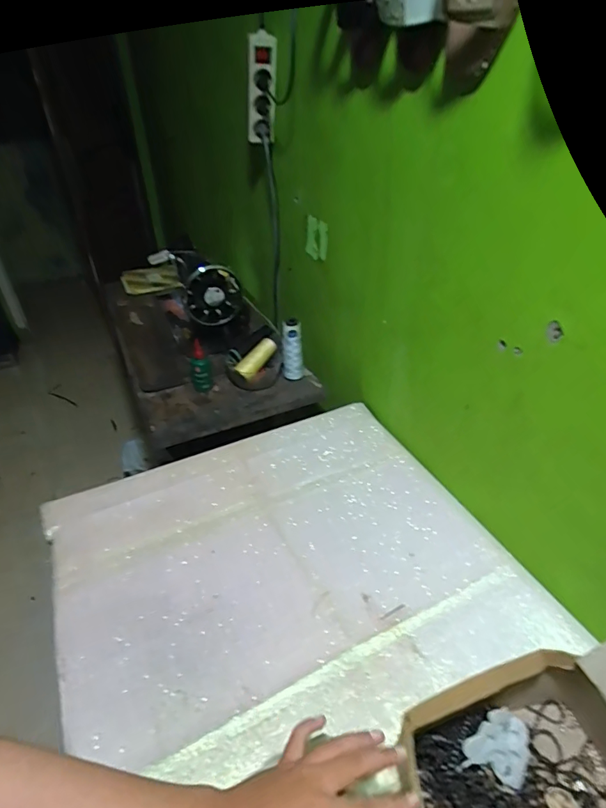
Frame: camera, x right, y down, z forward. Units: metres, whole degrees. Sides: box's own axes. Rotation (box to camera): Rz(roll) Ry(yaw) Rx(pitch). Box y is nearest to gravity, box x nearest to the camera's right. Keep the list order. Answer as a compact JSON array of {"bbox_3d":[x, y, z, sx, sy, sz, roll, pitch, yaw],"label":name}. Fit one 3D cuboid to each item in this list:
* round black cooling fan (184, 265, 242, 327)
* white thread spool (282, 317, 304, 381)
[{"bbox_3d":[-0.203,-0.244,1.025,0.128,0.138,0.049,-14,39,-17],"label":"round black cooling fan"},{"bbox_3d":[-0.024,-0.119,1.036,0.049,0.131,0.058,0,37,1],"label":"white thread spool"}]

